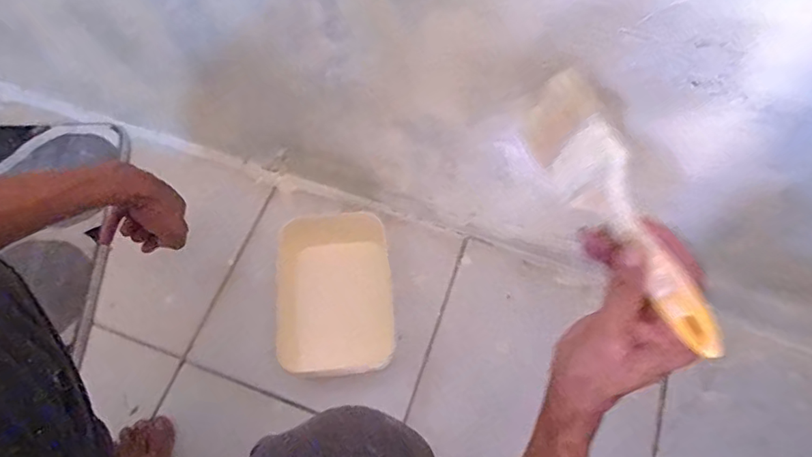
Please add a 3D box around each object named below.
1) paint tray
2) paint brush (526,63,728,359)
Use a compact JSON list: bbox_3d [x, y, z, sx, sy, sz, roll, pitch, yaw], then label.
[{"bbox_3d":[-0.094,0.082,0.681,0.148,0.058,0.212,-5,66,0],"label":"paint tray"},{"bbox_3d":[0.134,-0.013,0.349,0.018,0.063,0.202,-6,65,-31],"label":"paint brush"}]

